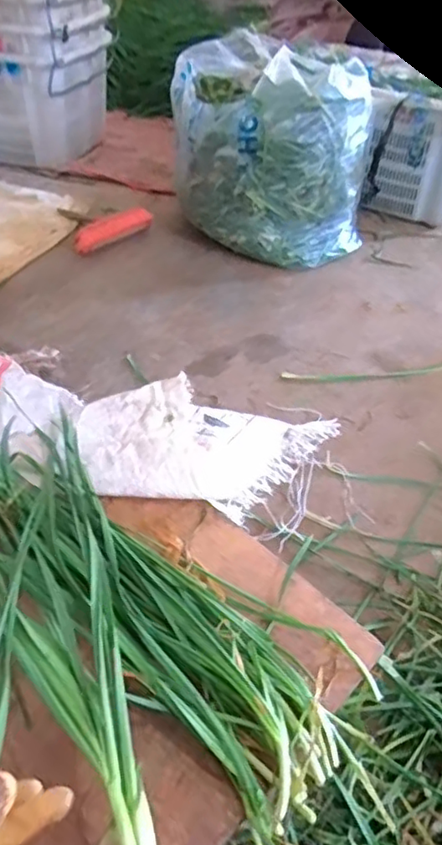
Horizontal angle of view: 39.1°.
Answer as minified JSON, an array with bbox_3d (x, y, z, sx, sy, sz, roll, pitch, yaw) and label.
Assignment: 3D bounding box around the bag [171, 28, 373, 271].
[{"bbox_3d":[0.134,-0.753,1.704,0.488,0.450,0.491,3,43,-2],"label":"bag"}]

